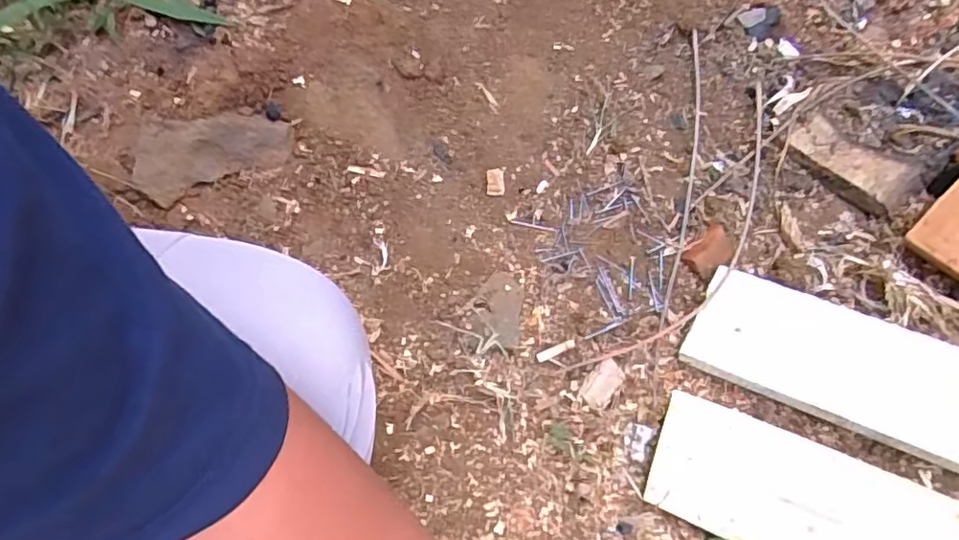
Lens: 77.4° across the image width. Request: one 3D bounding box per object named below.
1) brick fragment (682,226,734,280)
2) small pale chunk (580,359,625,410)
[{"bbox_3d":[0.207,-0.017,0.531,0.056,0.015,0.030,-40,64,-20],"label":"brick fragment"},{"bbox_3d":[0.098,0.091,0.477,0.023,0.009,0.039,30,64,20],"label":"small pale chunk"}]

